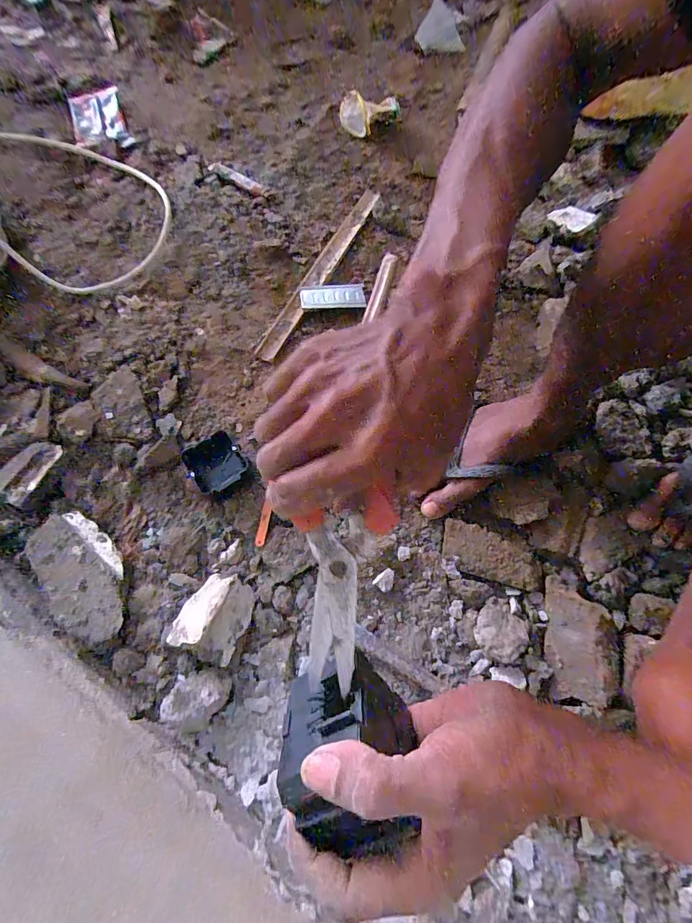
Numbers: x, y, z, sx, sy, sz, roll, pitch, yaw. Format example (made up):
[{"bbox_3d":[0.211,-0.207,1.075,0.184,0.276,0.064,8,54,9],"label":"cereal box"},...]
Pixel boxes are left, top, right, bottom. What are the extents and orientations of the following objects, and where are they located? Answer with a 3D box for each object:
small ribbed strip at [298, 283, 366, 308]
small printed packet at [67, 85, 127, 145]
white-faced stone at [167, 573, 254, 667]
[{"bbox_3d":[-0.020,-0.252,0.612,0.099,0.008,0.037,-7,91,-9],"label":"small ribbed strip"},{"bbox_3d":[-0.432,-0.602,0.695,0.092,0.017,0.078,-4,100,9],"label":"small printed packet"},{"bbox_3d":[-0.149,0.171,0.454,0.075,0.050,0.083,22,74,4],"label":"white-faced stone"}]

